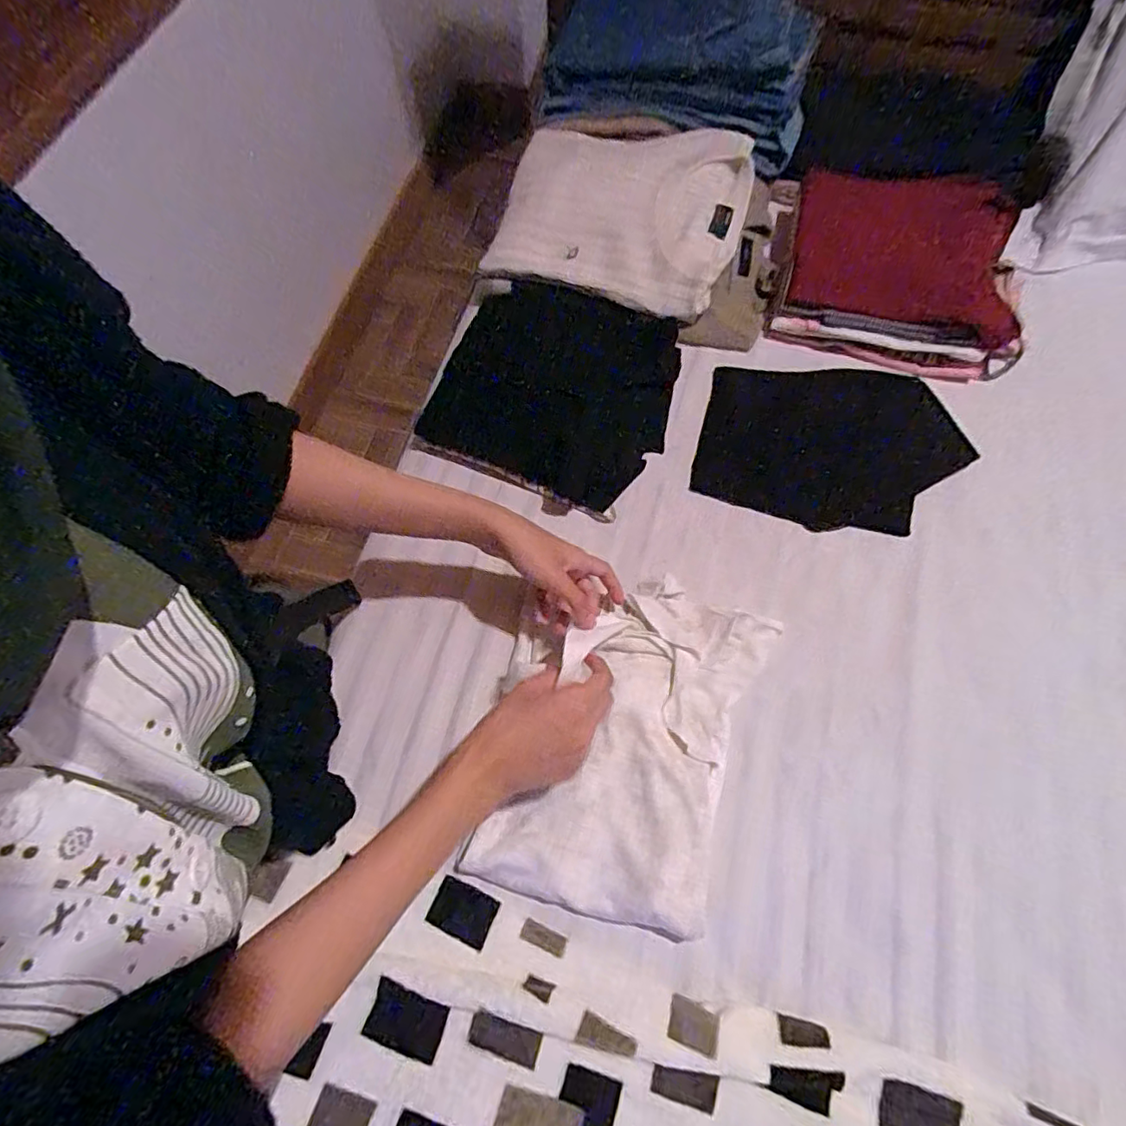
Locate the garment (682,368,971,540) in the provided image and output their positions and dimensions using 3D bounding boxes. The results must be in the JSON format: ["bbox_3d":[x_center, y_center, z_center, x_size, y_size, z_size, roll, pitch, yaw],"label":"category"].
[{"bbox_3d":[0.279,-0.123,0.604,0.262,0.044,0.180,13,68,6],"label":"garment"}]

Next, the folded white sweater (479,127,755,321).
[{"bbox_3d":[0.072,-0.417,0.692,0.274,0.077,0.242,19,69,9],"label":"folded white sweater"}]

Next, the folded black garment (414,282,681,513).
[{"bbox_3d":[-0.005,-0.198,0.640,0.254,0.034,0.237,22,68,10],"label":"folded black garment"}]

